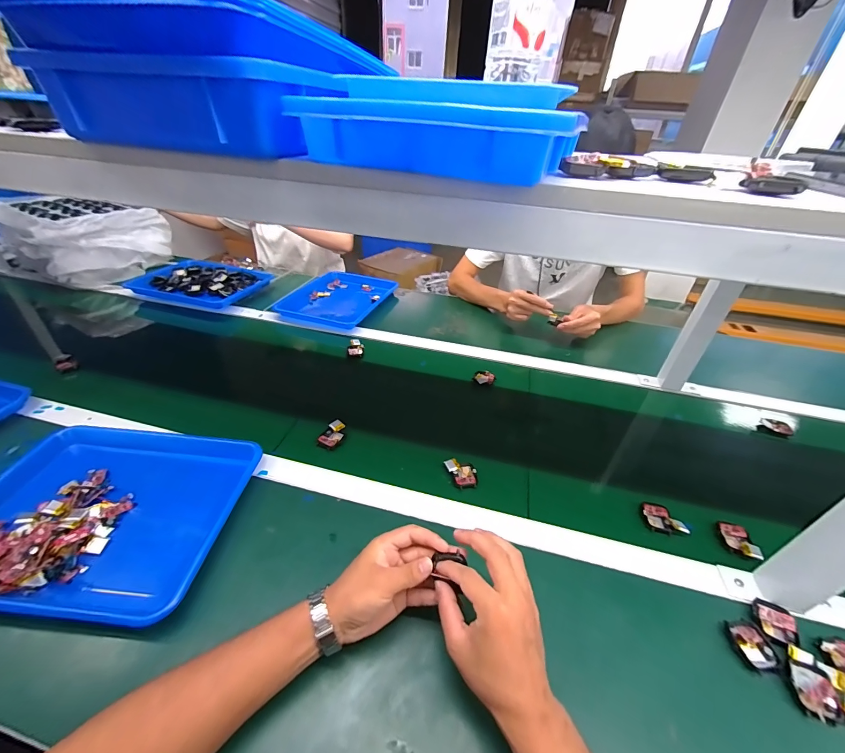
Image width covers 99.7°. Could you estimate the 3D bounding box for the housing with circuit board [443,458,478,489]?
[{"bbox_3d":[0.060,0.152,0.555,0.053,0.015,0.042,10,38,8],"label":"housing with circuit board"}]

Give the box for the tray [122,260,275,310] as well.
[{"bbox_3d":[-0.645,-0.287,1.053,0.347,0.048,0.222,13,38,12],"label":"tray"}]

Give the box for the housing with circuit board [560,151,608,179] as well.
[{"bbox_3d":[0.138,-0.183,0.307,0.036,0.015,0.036,13,38,11],"label":"housing with circuit board"}]

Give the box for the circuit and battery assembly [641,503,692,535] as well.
[{"bbox_3d":[0.346,0.201,0.510,0.055,0.015,0.045,13,38,11],"label":"circuit and battery assembly"}]

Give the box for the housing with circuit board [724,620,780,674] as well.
[{"bbox_3d":[0.362,0.293,0.389,0.038,0.009,0.047,3,37,-2],"label":"housing with circuit board"}]

